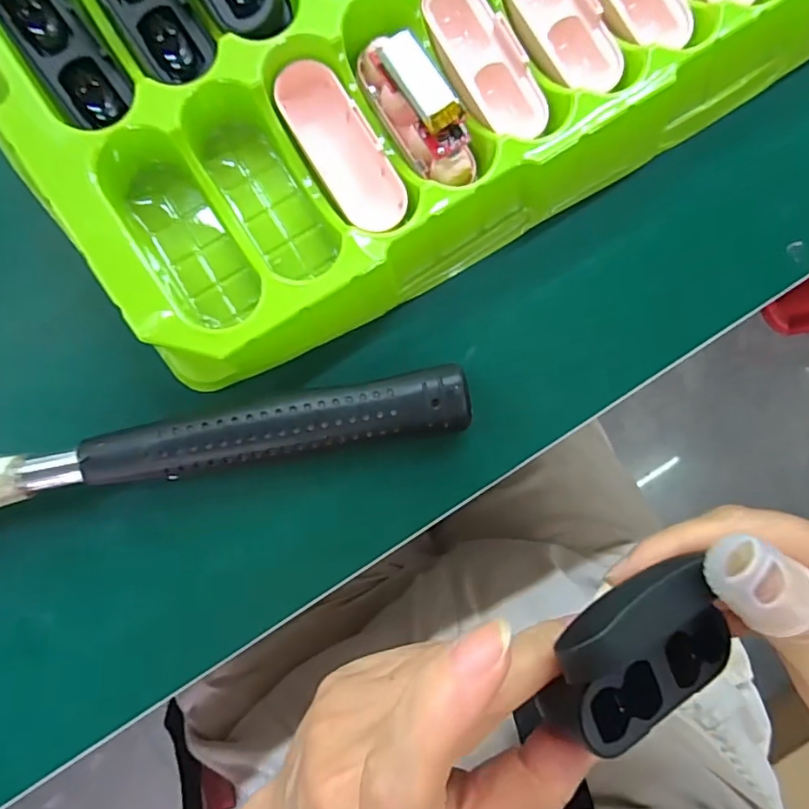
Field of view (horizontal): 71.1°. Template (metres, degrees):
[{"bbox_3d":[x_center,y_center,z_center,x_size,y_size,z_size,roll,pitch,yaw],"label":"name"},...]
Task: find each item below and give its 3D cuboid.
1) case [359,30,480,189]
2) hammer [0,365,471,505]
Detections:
[{"bbox_3d":[0.006,-0.103,0.196,0.019,0.015,0.054,-30,93,-3],"label":"case"},{"bbox_3d":[-0.096,0.028,0.191,0.241,0.040,0.071,-6,91,-4],"label":"hammer"}]

